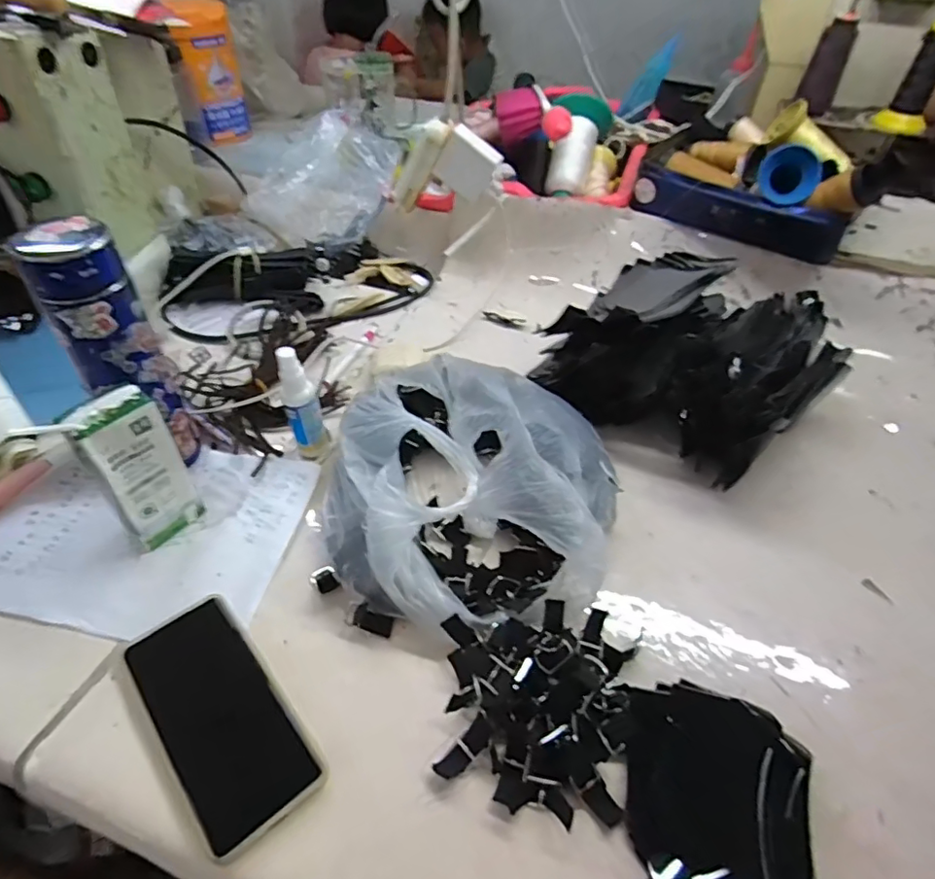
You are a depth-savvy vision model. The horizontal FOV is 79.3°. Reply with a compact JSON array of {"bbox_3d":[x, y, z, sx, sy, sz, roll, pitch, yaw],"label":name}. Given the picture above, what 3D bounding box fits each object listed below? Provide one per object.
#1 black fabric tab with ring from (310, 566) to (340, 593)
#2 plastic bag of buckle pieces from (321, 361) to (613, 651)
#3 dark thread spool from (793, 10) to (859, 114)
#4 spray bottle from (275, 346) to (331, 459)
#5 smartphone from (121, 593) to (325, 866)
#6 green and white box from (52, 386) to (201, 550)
[{"bbox_3d":[-0.114,0.112,0.452,0.019,0.007,0.021,-23,51,-23],"label":"black fabric tab with ring"},{"bbox_3d":[0.009,0.024,0.477,0.238,0.099,0.249,3,46,0],"label":"plastic bag of buckle pieces"},{"bbox_3d":[0.475,-0.490,0.738,0.041,0.102,0.038,2,46,-2],"label":"dark thread spool"},{"bbox_3d":[-0.150,-0.032,0.515,0.032,0.109,0.030,-12,48,-14],"label":"spray bottle"},{"bbox_3d":[-0.168,0.183,0.382,0.075,0.010,0.166,-31,55,-29],"label":"smartphone"},{"bbox_3d":[-0.256,0.024,0.443,0.037,0.130,0.057,32,52,25],"label":"green and white box"}]

